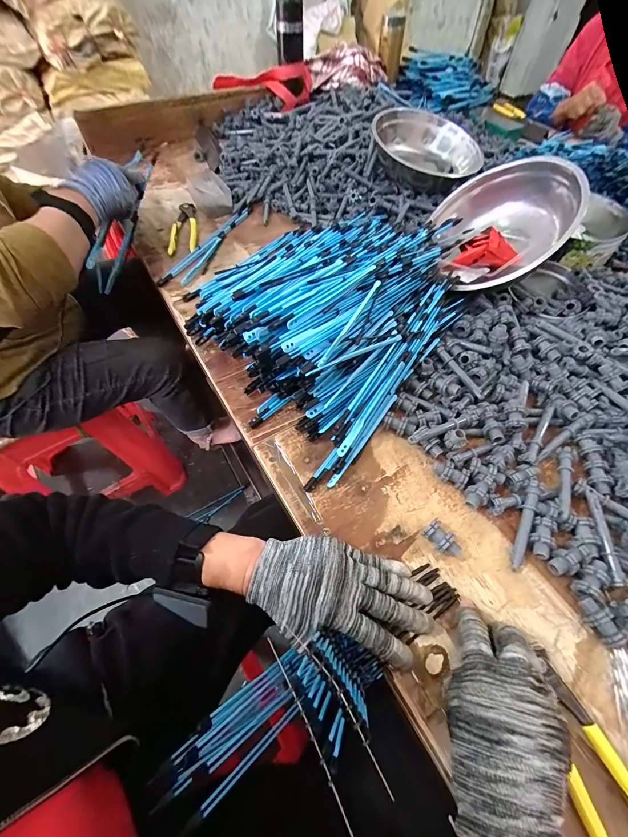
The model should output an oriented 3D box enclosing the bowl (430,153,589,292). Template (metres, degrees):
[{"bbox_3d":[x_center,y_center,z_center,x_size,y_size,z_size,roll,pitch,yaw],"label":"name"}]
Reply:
[{"bbox_3d":[0.289,-0.287,0.507,0.185,0.070,0.234,-24,54,31],"label":"bowl"}]

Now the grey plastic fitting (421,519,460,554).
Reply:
[{"bbox_3d":[0.129,0.125,0.341,0.020,0.027,0.037,-34,64,-20],"label":"grey plastic fitting"}]

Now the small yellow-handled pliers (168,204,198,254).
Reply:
[{"bbox_3d":[-0.255,-0.366,0.646,0.051,0.021,0.156,-9,59,-7],"label":"small yellow-handled pliers"}]

